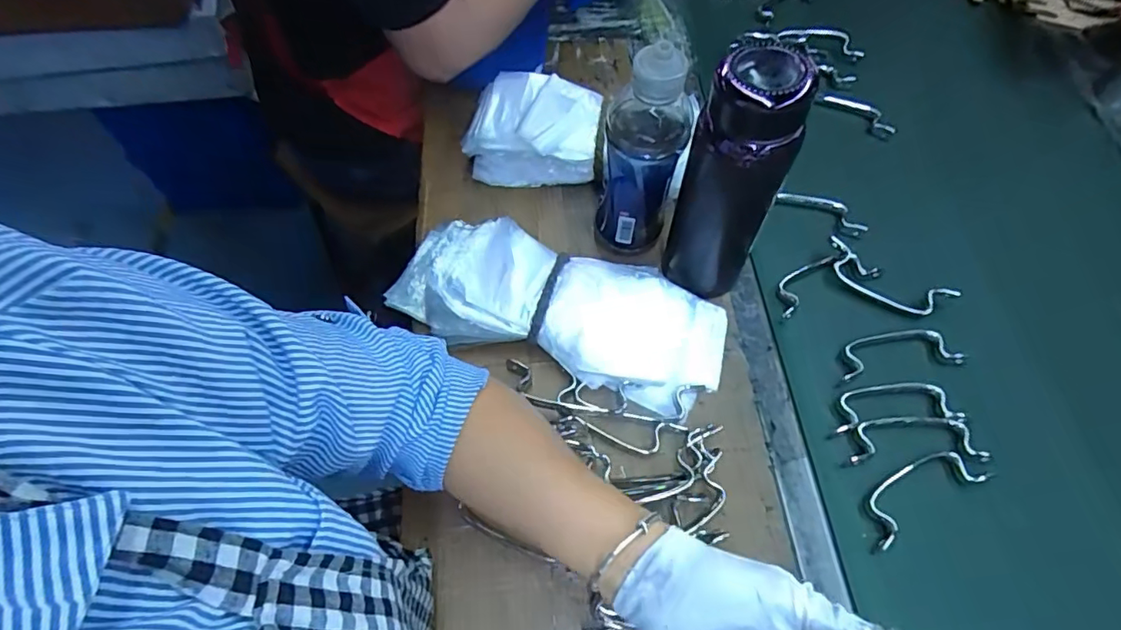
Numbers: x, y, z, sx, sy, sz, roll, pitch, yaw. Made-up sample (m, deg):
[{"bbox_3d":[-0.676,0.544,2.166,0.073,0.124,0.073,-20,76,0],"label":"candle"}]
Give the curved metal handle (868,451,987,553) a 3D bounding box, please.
[{"bbox_3d":[0.296,0.147,0.462,0.118,0.016,0.040,-26,64,-15],"label":"curved metal handle"}]

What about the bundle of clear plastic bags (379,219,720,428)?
[{"bbox_3d":[-0.007,-0.012,0.529,0.322,0.058,0.120,18,62,9],"label":"bundle of clear plastic bags"}]

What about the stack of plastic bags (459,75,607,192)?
[{"bbox_3d":[-0.029,-0.201,0.618,0.142,0.083,0.098,12,61,6],"label":"stack of plastic bags"}]

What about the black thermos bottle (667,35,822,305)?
[{"bbox_3d":[0.141,-0.101,0.471,0.063,0.239,0.067,-15,62,-9],"label":"black thermos bottle"}]

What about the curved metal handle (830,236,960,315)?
[{"bbox_3d":[0.324,-0.033,0.557,0.125,0.017,0.040,30,64,15],"label":"curved metal handle"}]

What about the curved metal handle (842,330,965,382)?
[{"bbox_3d":[0.316,0.035,0.527,0.120,0.014,0.041,-8,61,-5],"label":"curved metal handle"}]

